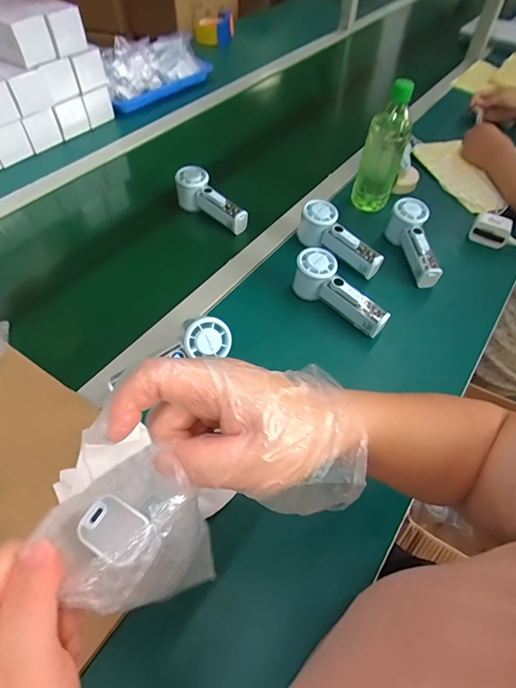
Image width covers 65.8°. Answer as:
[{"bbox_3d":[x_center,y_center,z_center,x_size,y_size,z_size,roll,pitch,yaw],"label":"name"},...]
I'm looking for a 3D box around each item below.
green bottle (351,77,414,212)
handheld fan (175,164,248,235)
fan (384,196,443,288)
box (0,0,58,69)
[{"bbox_3d":[0.223,-0.345,0.697,0.070,0.199,0.074,18,55,12],"label":"green bottle"},{"bbox_3d":[-0.082,-0.249,0.699,0.044,0.062,0.151,-37,62,-25],"label":"handheld fan"},{"bbox_3d":[0.258,-0.162,0.655,0.053,0.056,0.159,-6,66,-6],"label":"fan"},{"bbox_3d":[-0.482,-0.603,0.766,0.173,0.076,0.079,31,58,20],"label":"box"}]

